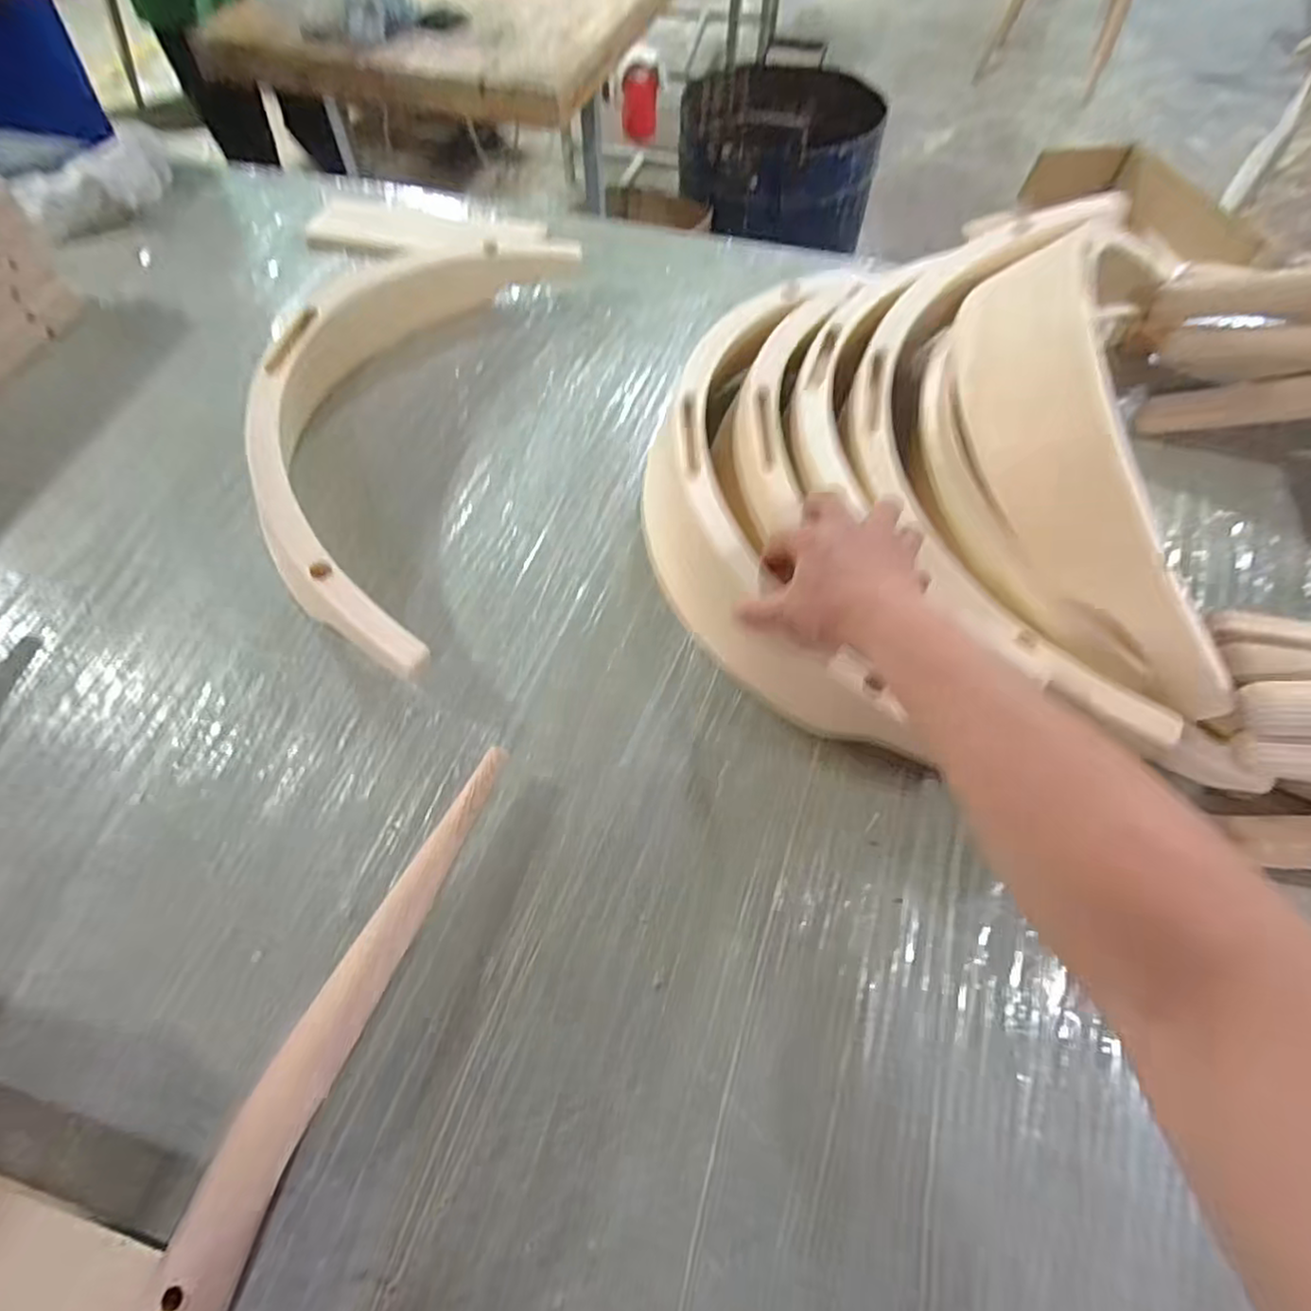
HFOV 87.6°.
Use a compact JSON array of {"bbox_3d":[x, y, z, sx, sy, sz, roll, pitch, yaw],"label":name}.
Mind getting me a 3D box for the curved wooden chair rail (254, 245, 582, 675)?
[{"bbox_3d":[-0.233,-0.228,0.616,0.209,0.090,0.523,7,60,5],"label":"curved wooden chair rail"}]

